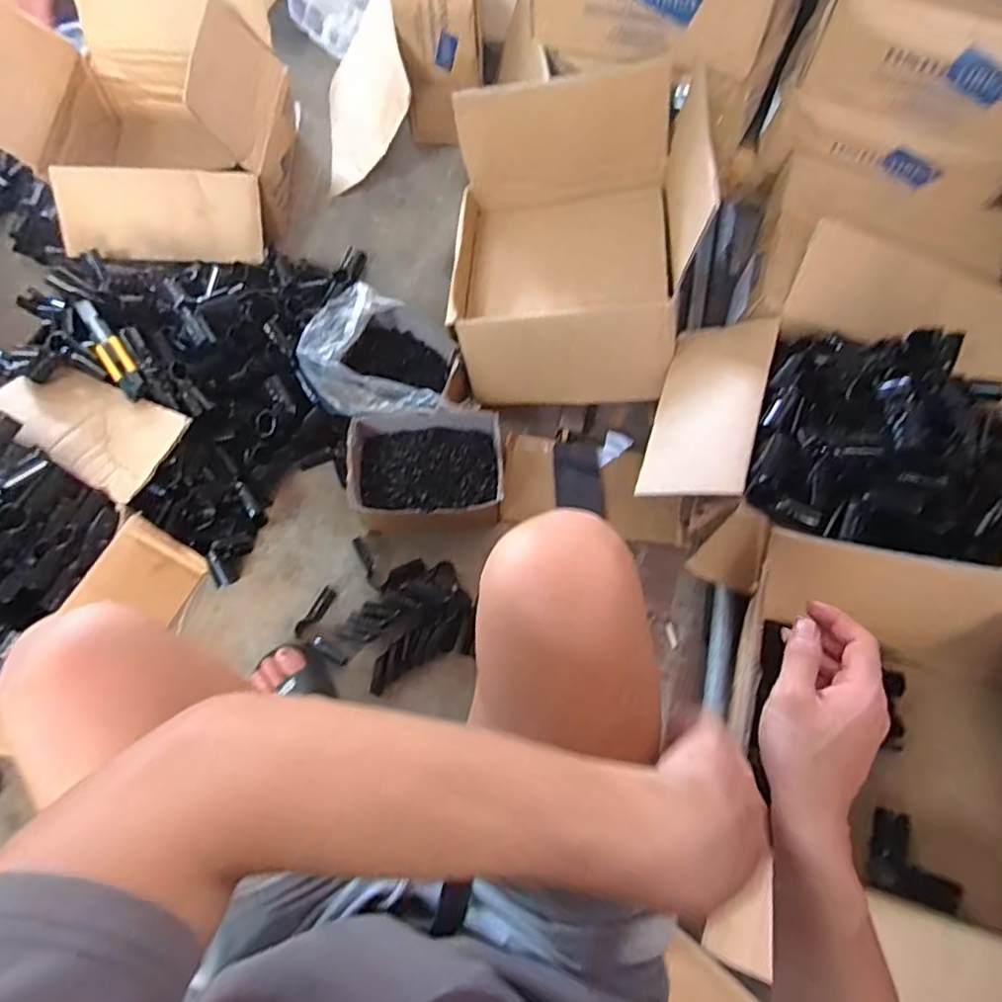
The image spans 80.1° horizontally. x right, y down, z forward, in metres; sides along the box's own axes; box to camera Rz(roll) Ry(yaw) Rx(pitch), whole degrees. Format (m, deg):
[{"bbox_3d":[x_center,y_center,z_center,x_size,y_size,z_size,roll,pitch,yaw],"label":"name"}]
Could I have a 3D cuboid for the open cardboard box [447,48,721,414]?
[{"bbox_3d":[0.106,-0.381,0.879,0.364,0.274,0.430,0,71,15],"label":"open cardboard box"}]

